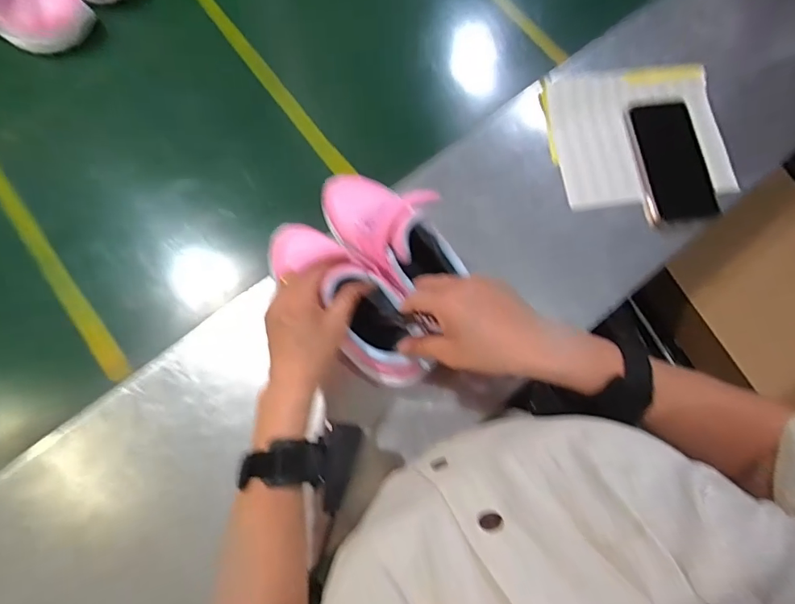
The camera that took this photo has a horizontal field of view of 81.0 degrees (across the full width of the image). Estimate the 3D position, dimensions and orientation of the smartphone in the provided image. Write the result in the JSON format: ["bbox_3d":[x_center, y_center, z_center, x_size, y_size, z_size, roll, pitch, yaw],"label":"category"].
[{"bbox_3d":[0.327,-0.172,0.562,0.080,0.014,0.152,-8,77,-3],"label":"smartphone"}]

